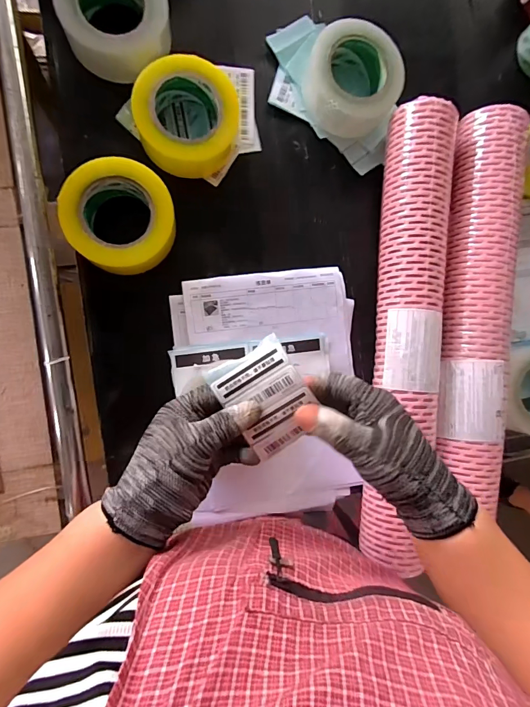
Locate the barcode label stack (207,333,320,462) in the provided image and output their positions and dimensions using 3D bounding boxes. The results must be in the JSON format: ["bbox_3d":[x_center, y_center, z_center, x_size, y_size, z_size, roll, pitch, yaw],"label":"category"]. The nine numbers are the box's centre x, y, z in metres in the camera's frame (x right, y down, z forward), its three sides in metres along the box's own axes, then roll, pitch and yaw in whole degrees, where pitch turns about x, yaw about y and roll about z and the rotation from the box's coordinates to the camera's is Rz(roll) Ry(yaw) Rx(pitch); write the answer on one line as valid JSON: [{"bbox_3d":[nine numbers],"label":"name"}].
[{"bbox_3d":[0.003,0.039,0.323,0.067,0.009,0.090,-31,95,12],"label":"barcode label stack"}]

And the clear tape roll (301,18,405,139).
[{"bbox_3d":[0.113,-0.357,0.502,0.124,0.061,0.123,45,79,-9],"label":"clear tape roll"}]

